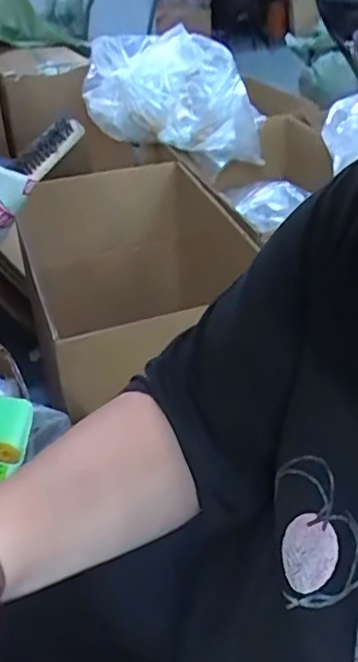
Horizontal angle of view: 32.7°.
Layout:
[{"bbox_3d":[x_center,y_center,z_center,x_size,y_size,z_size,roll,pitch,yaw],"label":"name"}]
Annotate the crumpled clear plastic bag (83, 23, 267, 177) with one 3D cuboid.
[{"bbox_3d":[-0.018,-0.570,1.534,0.424,0.293,0.271,26,44,31],"label":"crumpled clear plastic bag"}]

